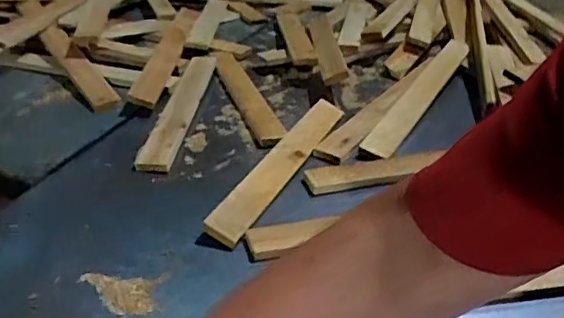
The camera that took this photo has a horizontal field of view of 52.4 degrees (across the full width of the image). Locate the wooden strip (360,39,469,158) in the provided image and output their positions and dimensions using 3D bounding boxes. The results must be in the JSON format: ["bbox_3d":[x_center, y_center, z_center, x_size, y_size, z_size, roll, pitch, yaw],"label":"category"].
[{"bbox_3d":[0.280,-0.138,1.129,0.053,0.022,0.541,17,35,24],"label":"wooden strip"}]

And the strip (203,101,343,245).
[{"bbox_3d":[0.006,0.000,0.878,0.047,0.030,0.408,14,34,20],"label":"strip"}]

